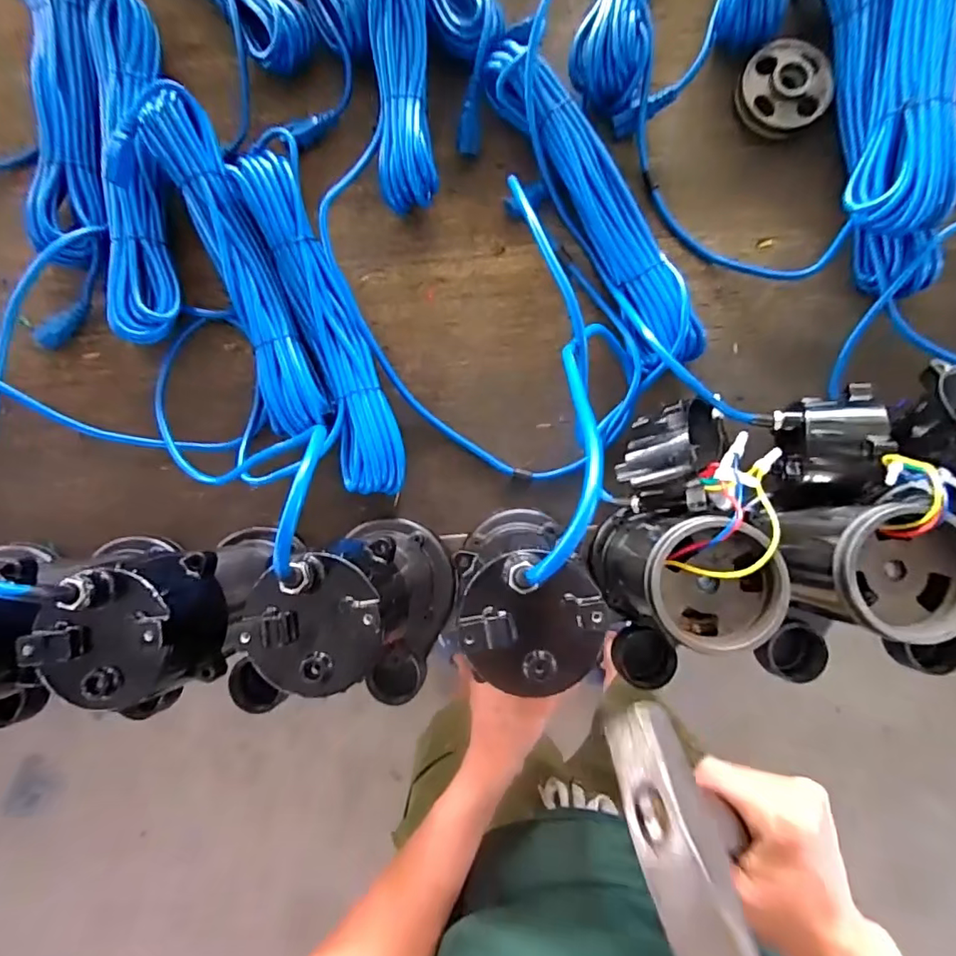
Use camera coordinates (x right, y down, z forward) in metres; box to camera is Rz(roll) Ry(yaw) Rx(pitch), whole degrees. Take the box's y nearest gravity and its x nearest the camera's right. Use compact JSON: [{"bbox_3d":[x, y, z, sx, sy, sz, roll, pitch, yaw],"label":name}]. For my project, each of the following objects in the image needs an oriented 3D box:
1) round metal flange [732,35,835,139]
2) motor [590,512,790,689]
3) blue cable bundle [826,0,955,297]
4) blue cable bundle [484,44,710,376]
[{"bbox_3d":[0.306,-0.388,0.526,0.091,0.020,0.086,0,88,3],"label":"round metal flange"},{"bbox_3d":[0.155,0.073,0.426,0.096,0.162,0.086,3,88,3],"label":"motor"},{"bbox_3d":[0.383,-0.363,0.483,0.114,0.080,0.377,-2,88,3],"label":"blue cable bundle"},{"bbox_3d":[0.112,-0.264,0.516,0.073,0.057,0.348,-28,87,2],"label":"blue cable bundle"}]

